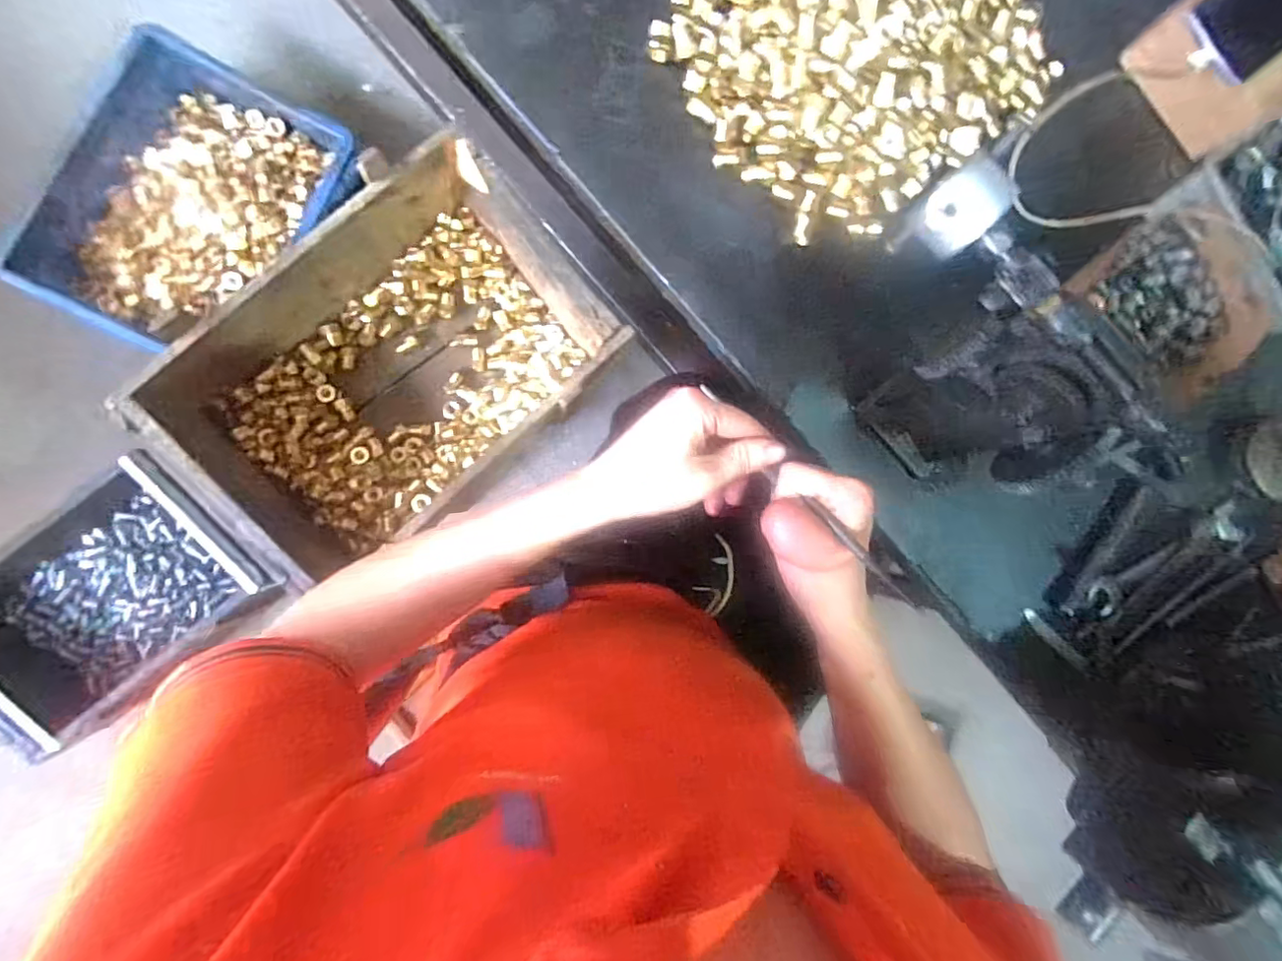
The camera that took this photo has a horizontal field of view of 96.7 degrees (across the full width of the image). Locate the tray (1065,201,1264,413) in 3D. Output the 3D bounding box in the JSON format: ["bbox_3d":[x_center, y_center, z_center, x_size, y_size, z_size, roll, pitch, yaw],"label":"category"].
[{"bbox_3d":[0.457,-0.155,0.487,0.150,0.040,0.105,39,86,-6],"label":"tray"}]

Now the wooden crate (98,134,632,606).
[{"bbox_3d":[-0.224,-0.098,0.539,0.356,0.145,0.243,-43,96,-7],"label":"wooden crate"}]

